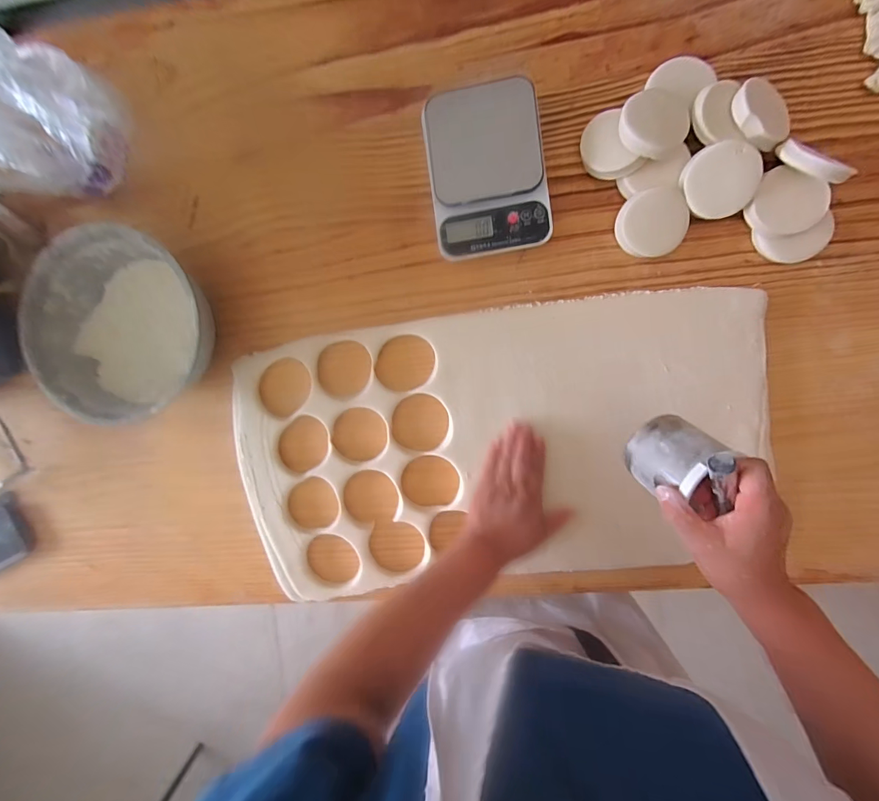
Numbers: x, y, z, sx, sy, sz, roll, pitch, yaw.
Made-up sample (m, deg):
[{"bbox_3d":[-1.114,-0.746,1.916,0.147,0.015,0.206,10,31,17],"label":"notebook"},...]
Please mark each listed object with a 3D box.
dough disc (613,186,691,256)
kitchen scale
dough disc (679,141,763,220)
[{"bbox_3d":[0.248,-0.206,0.463,0.076,0.011,0.071,2,118,4],"label":"dough disc"},{"bbox_3d":[0.055,-0.265,0.468,0.138,0.043,0.175,-9,94,8],"label":"kitchen scale"},{"bbox_3d":[0.308,-0.240,0.433,0.071,0.010,0.074,5,118,10],"label":"dough disc"}]

